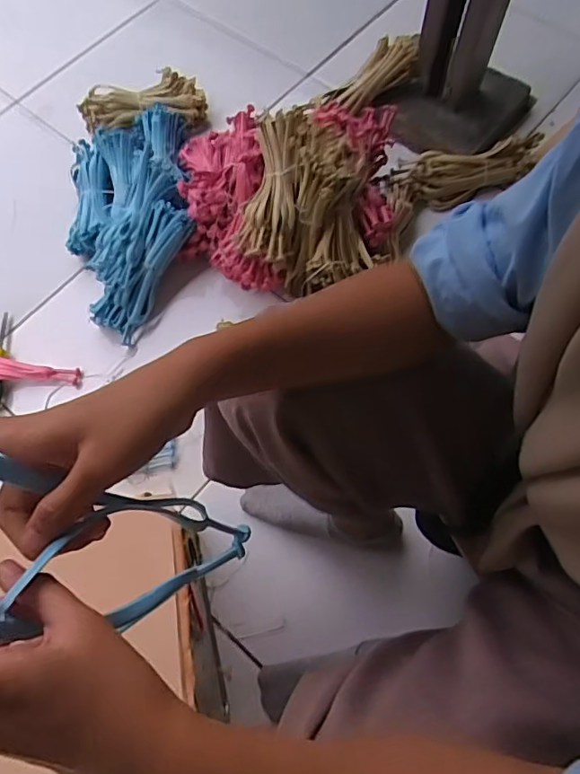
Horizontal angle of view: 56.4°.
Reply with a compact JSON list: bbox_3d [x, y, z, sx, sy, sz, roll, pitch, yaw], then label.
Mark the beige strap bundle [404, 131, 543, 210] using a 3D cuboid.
[{"bbox_3d":[0.296,-0.351,0.881,0.227,0.053,0.069,-12,68,-2],"label":"beige strap bundle"}]

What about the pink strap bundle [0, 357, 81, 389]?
[{"bbox_3d":[-0.417,-0.023,0.817,0.198,0.035,0.059,-4,68,2],"label":"pink strap bundle"}]

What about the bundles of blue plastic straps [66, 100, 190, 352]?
[{"bbox_3d":[-0.257,-0.284,0.868,0.205,0.090,0.396,-13,68,-2],"label":"bundles of blue plastic straps"}]

